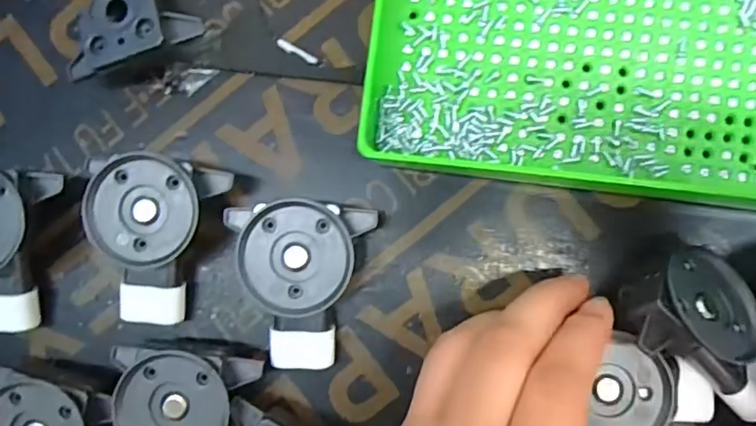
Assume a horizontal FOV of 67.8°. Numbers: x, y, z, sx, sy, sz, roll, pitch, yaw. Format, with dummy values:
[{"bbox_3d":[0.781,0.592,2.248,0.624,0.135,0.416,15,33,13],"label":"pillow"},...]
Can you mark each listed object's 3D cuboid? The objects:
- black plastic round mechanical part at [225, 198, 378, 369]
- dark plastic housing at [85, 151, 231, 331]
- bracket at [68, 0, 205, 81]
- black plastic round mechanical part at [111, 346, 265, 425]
[{"bbox_3d":[-0.031,0.028,0.219,0.048,0.028,0.065,7,89,4],"label":"black plastic round mechanical part"},{"bbox_3d":[-0.089,0.010,0.222,0.042,0.031,0.065,17,89,4],"label":"dark plastic housing"},{"bbox_3d":[-0.101,-0.091,0.228,0.052,0.027,0.064,-14,87,3],"label":"bracket"},{"bbox_3d":[-0.073,0.081,0.217,0.048,0.027,0.059,-3,88,3],"label":"black plastic round mechanical part"}]

